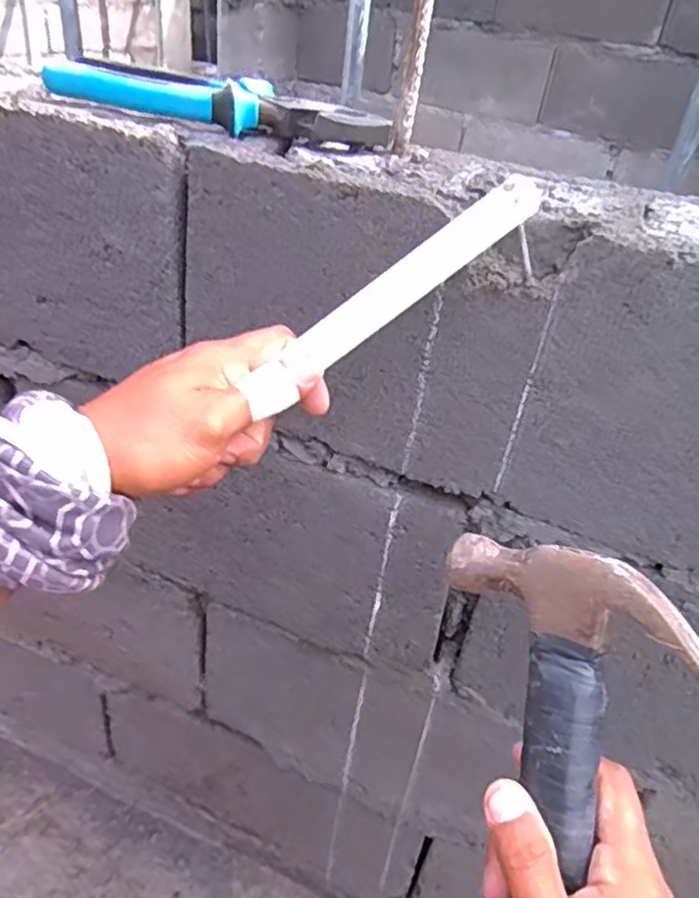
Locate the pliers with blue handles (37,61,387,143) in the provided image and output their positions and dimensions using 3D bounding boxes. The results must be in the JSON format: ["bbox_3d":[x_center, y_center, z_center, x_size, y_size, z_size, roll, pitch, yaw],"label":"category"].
[{"bbox_3d":[-0.086,-0.223,0.437,0.222,0.027,0.045,15,36,11],"label":"pliers with blue handles"}]

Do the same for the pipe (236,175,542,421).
[{"bbox_3d":[0.020,-0.077,0.342,0.171,0.025,0.025,-37,44,2],"label":"pipe"}]

